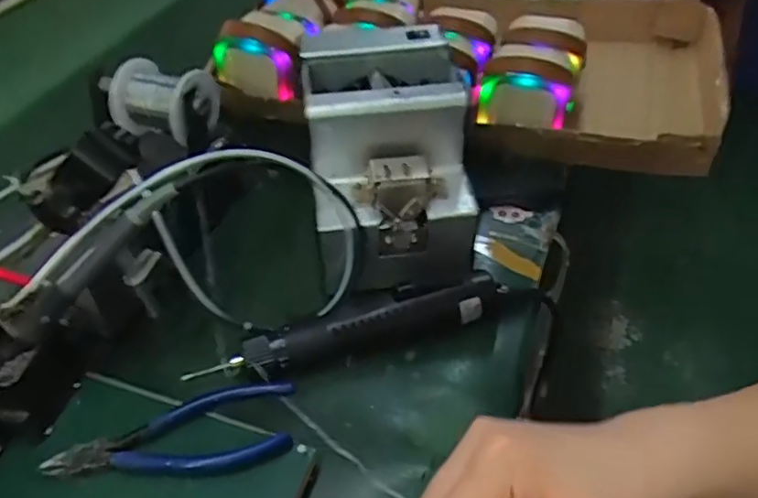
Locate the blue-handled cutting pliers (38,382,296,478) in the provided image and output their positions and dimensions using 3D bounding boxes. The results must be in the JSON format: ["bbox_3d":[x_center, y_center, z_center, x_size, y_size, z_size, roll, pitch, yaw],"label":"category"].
[{"bbox_3d":[-0.133,0.122,0.412,0.152,0.012,0.055,-7,45,-5],"label":"blue-handled cutting pliers"}]

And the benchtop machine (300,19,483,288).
[{"bbox_3d":[0.007,-0.075,0.545,0.125,0.153,0.176,-6,45,-4],"label":"benchtop machine"}]

